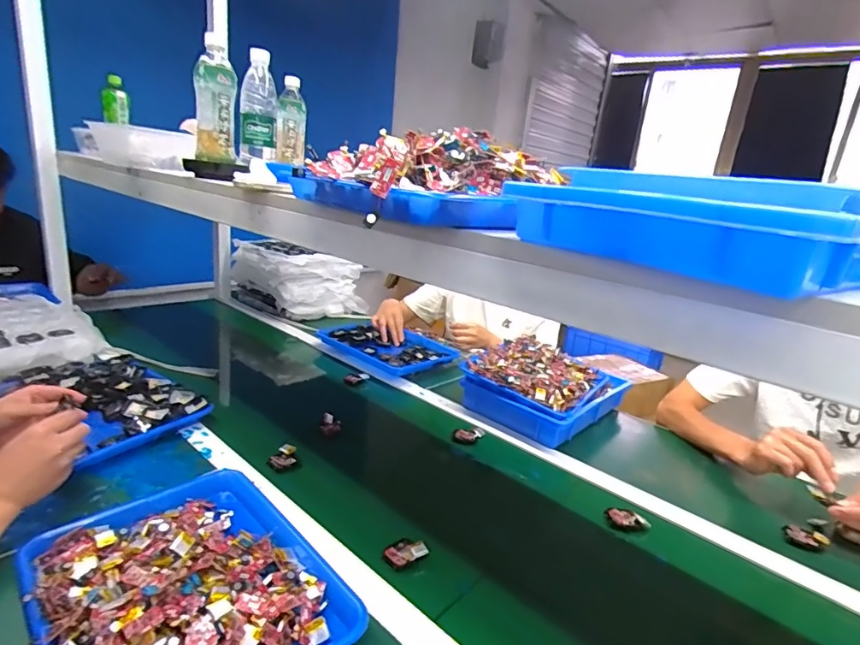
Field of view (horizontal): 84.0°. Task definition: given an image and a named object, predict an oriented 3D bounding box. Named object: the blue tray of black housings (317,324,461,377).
[{"bbox_3d":[-0.096,0.056,1.296,0.340,0.036,0.273,18,20,36],"label":"blue tray of black housings"}]

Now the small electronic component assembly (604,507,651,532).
[{"bbox_3d":[0.294,0.296,0.711,0.063,0.025,0.023,12,18,21],"label":"small electronic component assembly"}]

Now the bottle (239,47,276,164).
[{"bbox_3d":[-0.317,-0.386,0.879,0.062,0.210,0.078,0,17,-19],"label":"bottle"}]

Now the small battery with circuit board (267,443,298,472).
[{"bbox_3d":[-0.237,0.218,0.770,0.042,0.024,0.046,3,17,-9],"label":"small battery with circuit board"}]

